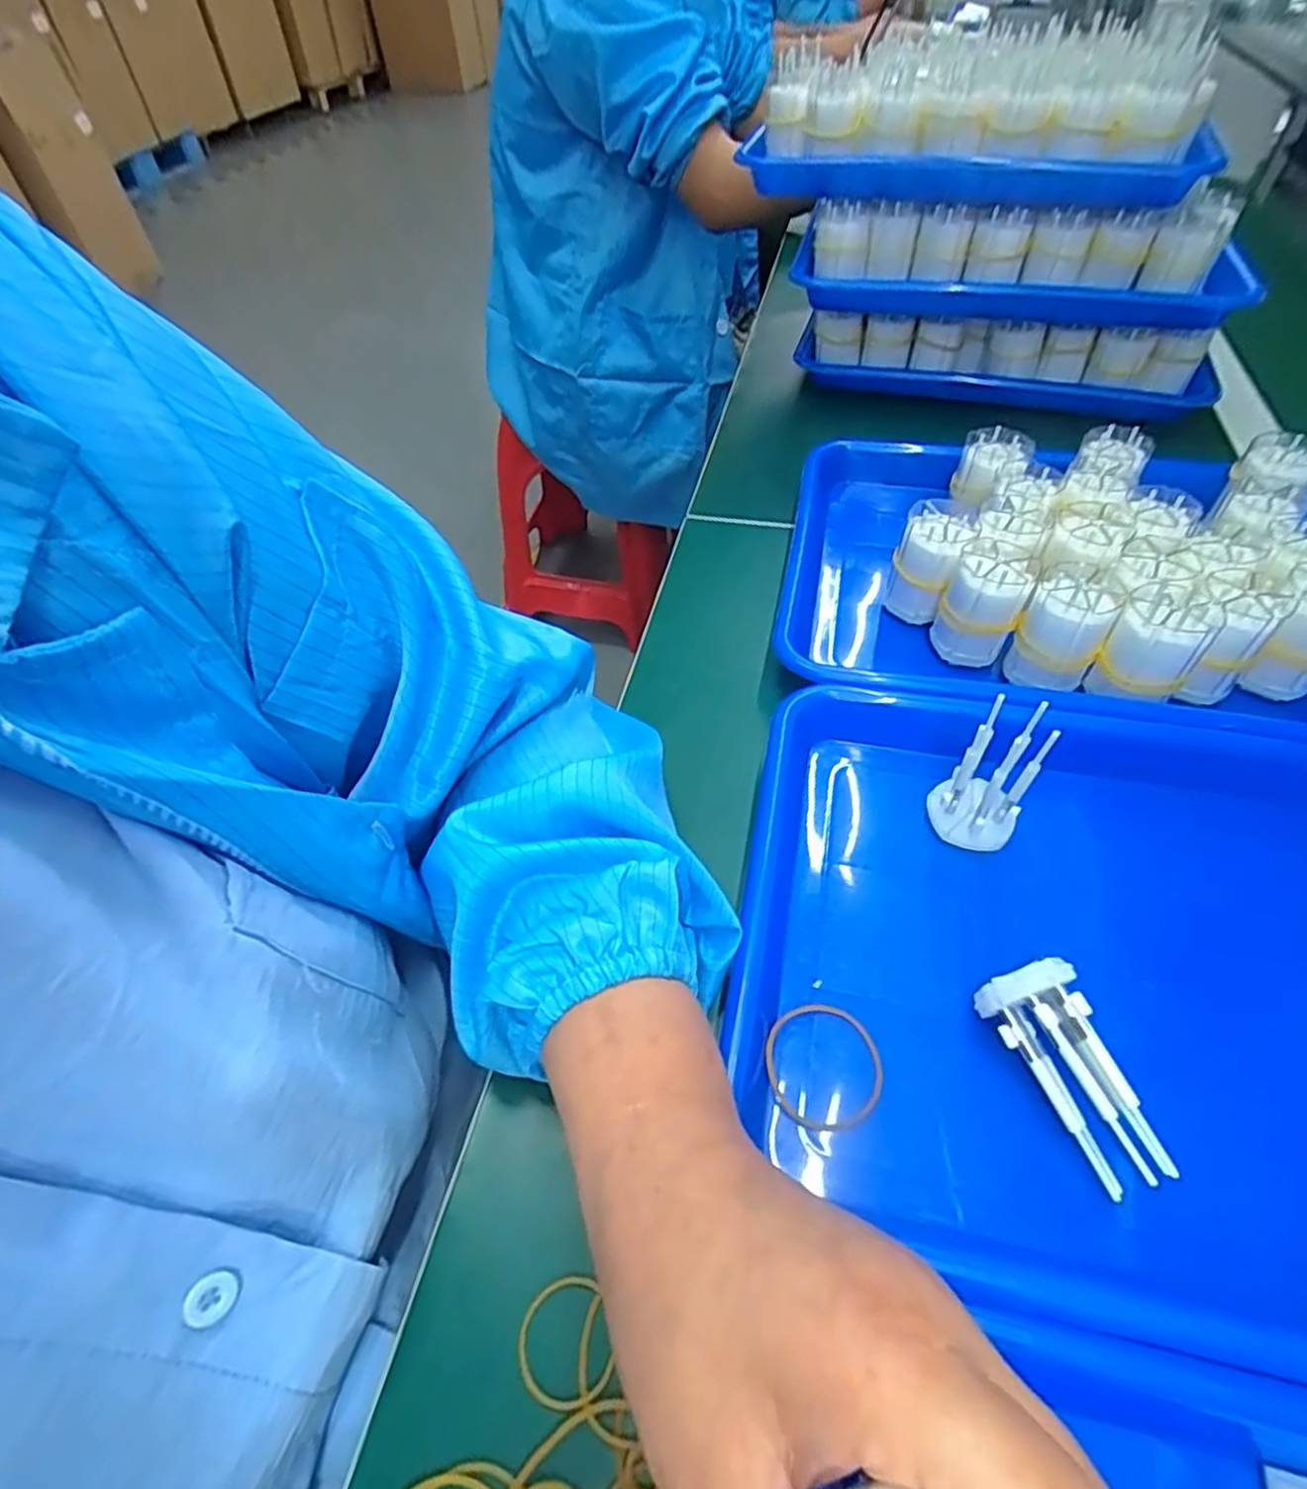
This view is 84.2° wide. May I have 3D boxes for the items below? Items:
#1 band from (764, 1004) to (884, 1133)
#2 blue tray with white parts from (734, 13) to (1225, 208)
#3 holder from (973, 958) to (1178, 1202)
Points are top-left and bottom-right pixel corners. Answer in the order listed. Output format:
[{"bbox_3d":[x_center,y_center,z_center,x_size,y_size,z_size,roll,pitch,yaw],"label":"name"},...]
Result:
[{"bbox_3d":[0.066,0.124,0.281,0.048,0.006,0.044,-1,50,1],"label":"band"},{"bbox_3d":[0.233,-0.469,0.540,0.298,0.075,0.204,9,51,9],"label":"blue tray with white parts"},{"bbox_3d":[0.153,0.118,0.263,0.029,0.026,0.075,-20,68,-15],"label":"holder"}]

